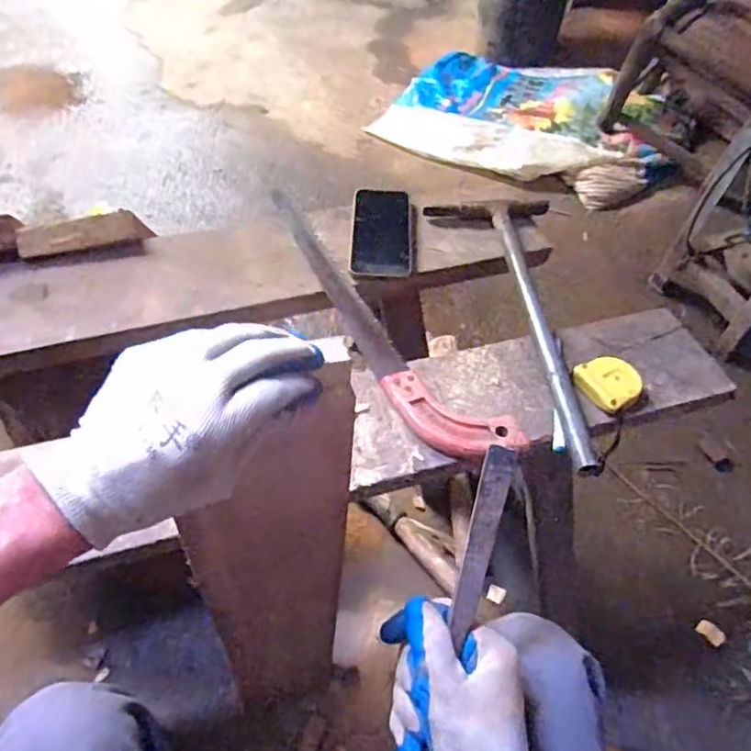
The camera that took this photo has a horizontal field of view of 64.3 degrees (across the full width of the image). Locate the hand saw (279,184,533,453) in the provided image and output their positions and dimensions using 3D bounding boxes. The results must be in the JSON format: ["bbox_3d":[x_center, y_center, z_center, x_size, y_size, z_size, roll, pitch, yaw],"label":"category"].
[{"bbox_3d":[-0.022,-0.071,0.672,0.080,0.016,0.467,-29,58,-21],"label":"hand saw"}]

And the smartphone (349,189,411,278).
[{"bbox_3d":[0.007,-0.185,0.759,0.073,0.013,0.160,2,53,0],"label":"smartphone"}]

